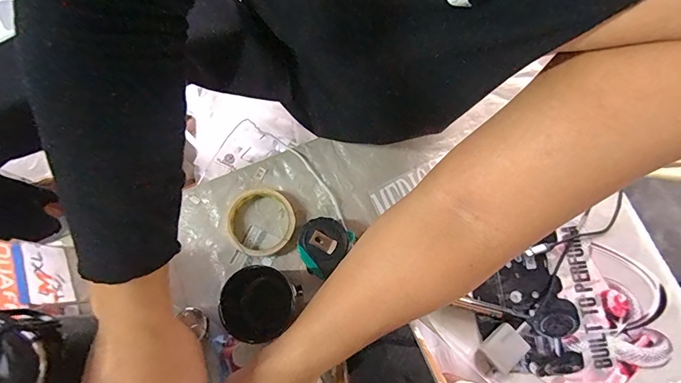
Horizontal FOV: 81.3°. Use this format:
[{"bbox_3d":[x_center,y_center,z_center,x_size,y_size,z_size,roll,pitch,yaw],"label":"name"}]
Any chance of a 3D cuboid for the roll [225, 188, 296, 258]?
[{"bbox_3d":[-0.105,0.041,0.525,0.088,0.017,0.088,0,76,-1],"label":"roll"}]

